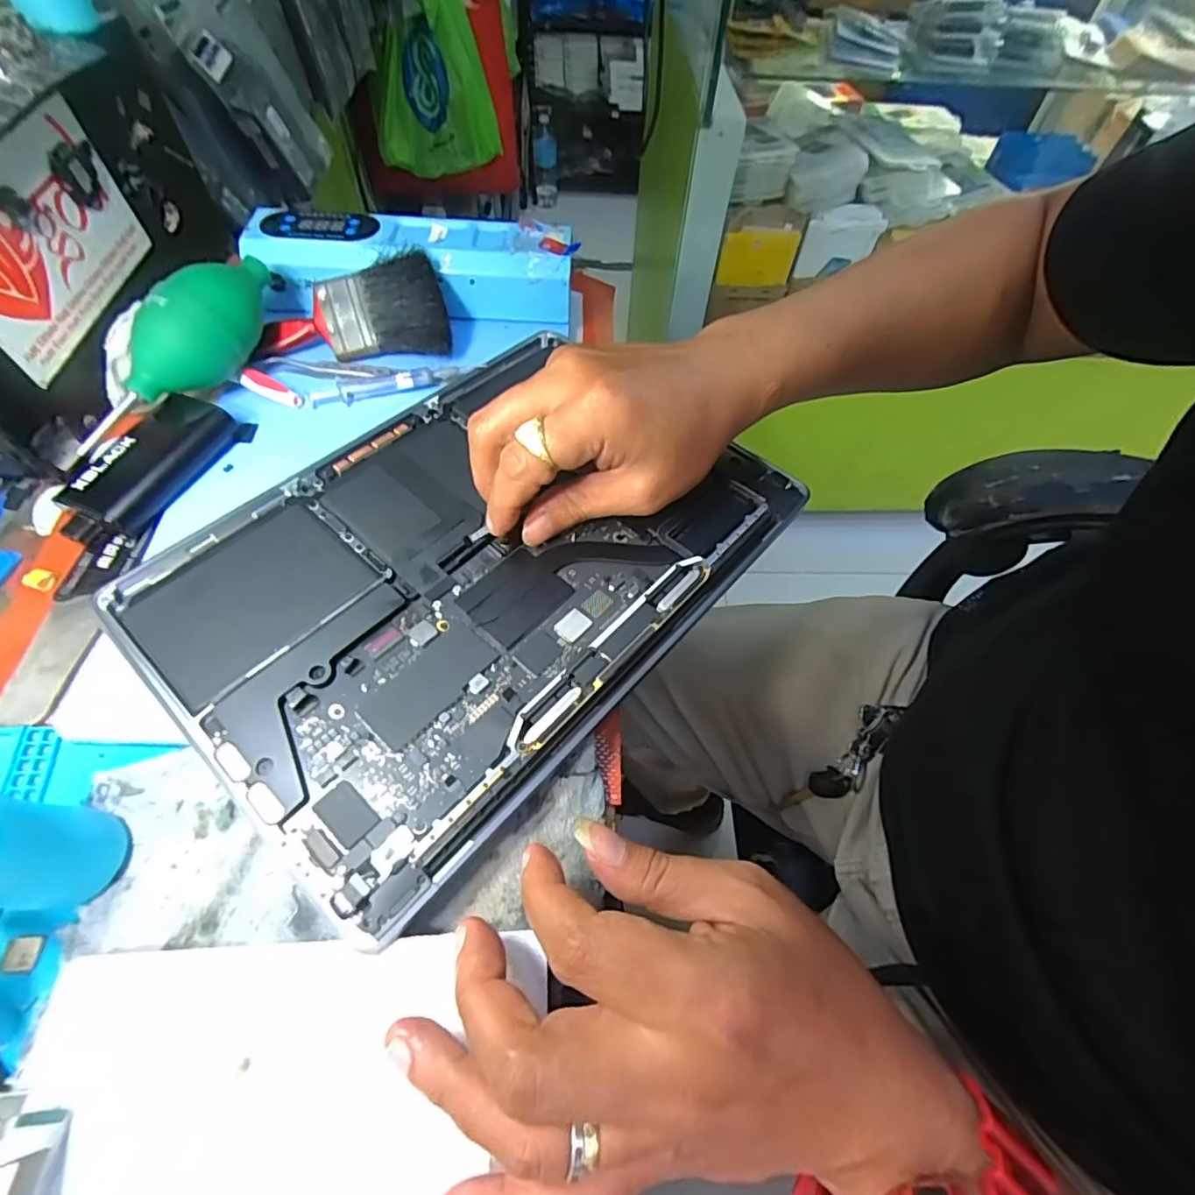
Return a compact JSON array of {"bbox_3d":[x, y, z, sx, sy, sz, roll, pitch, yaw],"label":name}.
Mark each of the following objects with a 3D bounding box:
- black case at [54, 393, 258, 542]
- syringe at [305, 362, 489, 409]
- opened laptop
[{"bbox_3d":[-0.240,-0.071,0.309,0.043,0.018,0.098,20,60,9],"label":"black case"},{"bbox_3d":[-0.124,-0.135,0.355,0.106,0.011,0.021,-13,60,-10],"label":"syringe"},{"bbox_3d":[-0.058,-0.027,0.290,0.210,0.008,0.284,39,65,19],"label":"opened laptop"}]

